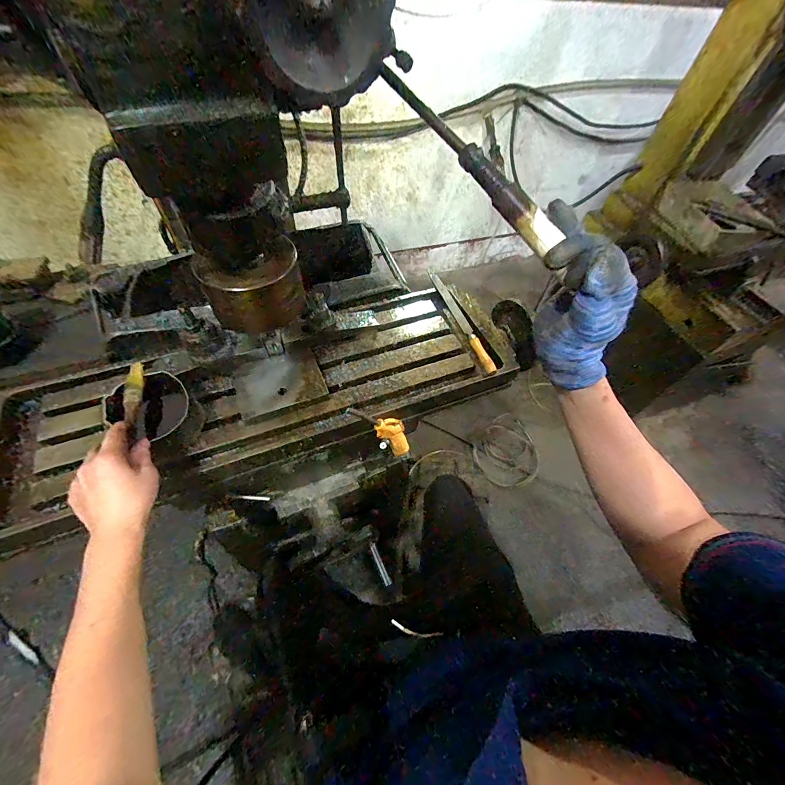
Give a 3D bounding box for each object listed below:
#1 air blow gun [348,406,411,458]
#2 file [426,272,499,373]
[{"bbox_3d":[-0.007,0.059,0.561,0.049,0.194,0.022,-21,56,13],"label":"air blow gun"},{"bbox_3d":[0.125,-0.146,0.664,0.024,0.024,0.286,-13,58,-13],"label":"file"}]

